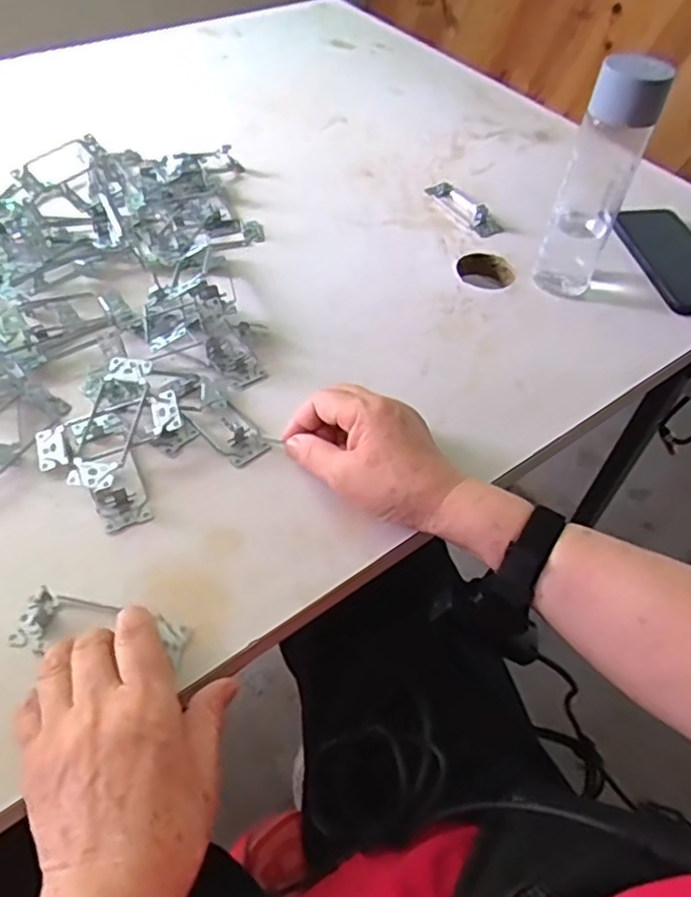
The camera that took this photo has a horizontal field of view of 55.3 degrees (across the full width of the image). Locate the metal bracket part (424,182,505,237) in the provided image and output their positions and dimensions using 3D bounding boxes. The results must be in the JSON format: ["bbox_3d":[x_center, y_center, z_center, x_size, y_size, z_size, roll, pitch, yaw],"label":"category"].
[{"bbox_3d":[0.134,-0.269,0.728,0.029,0.023,0.113,-22,57,-20],"label":"metal bracket part"}]

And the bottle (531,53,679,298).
[{"bbox_3d":[0.228,-0.239,0.594,0.063,0.205,0.060,22,54,12],"label":"bottle"}]

